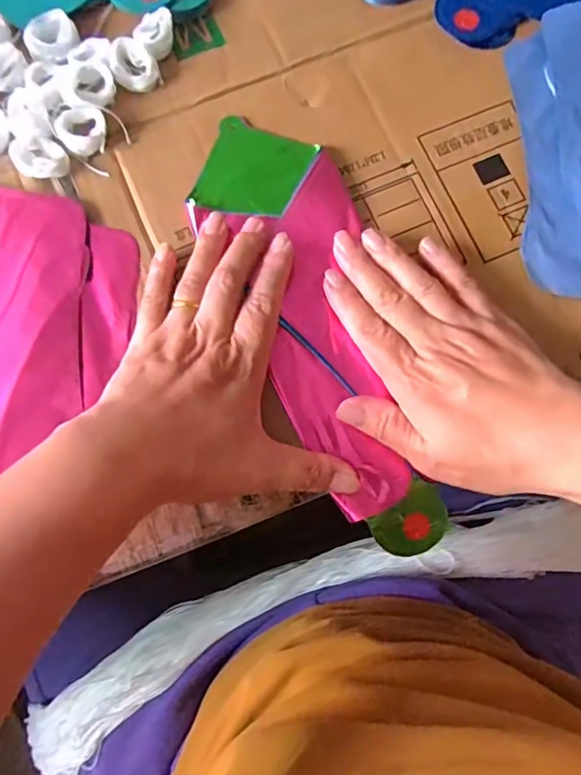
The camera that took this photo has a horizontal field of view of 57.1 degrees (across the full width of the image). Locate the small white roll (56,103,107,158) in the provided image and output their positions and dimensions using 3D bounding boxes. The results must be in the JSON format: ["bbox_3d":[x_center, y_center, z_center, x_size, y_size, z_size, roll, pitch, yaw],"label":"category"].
[{"bbox_3d":[-0.125,-0.155,0.323,0.028,0.014,0.033,-26,76,-6],"label":"small white roll"}]

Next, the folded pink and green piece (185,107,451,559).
[{"bbox_3d":[0.015,-0.035,0.305,0.084,0.017,0.266,-19,82,-4],"label":"folded pink and green piece"}]

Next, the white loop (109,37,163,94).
[{"bbox_3d":[-0.097,-0.200,0.332,0.027,0.013,0.033,-23,76,-5],"label":"white loop"}]

